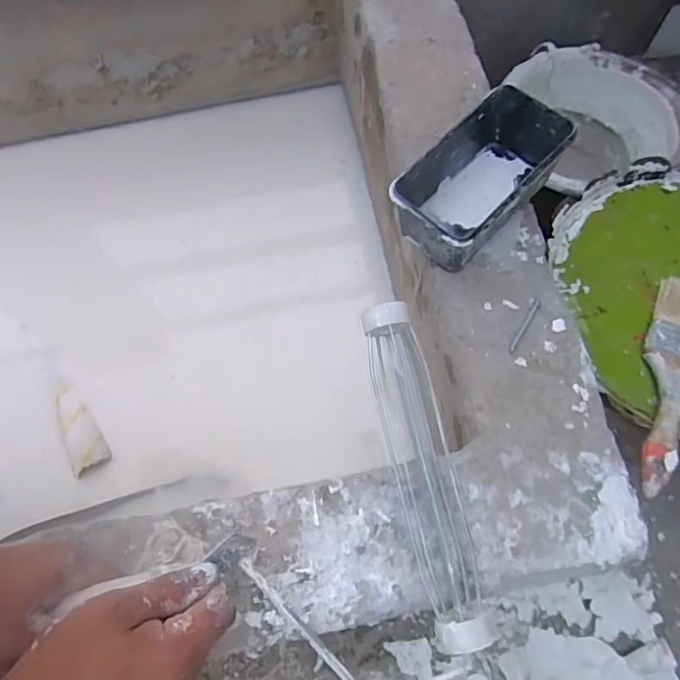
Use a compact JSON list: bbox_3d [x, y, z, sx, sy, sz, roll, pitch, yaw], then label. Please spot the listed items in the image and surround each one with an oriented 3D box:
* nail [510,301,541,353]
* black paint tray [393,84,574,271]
[{"bbox_3d":[0.148,-0.011,0.421,0.004,0.004,0.050,30,74,12],"label":"nail"},{"bbox_3d":[0.114,-0.129,0.429,0.074,0.063,0.143,43,77,16],"label":"black paint tray"}]

